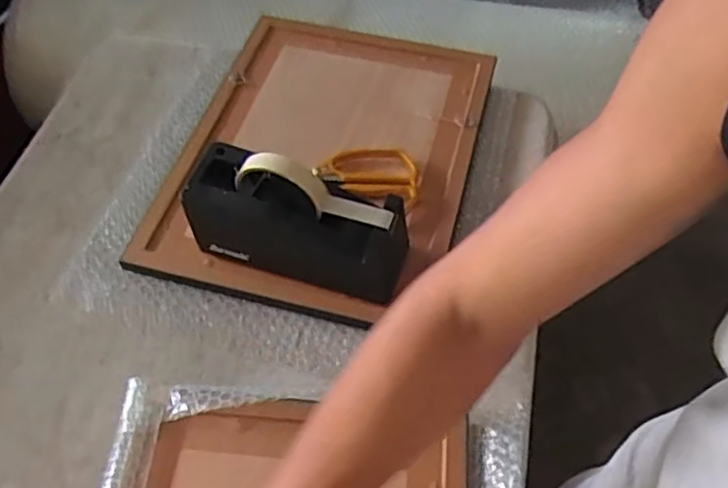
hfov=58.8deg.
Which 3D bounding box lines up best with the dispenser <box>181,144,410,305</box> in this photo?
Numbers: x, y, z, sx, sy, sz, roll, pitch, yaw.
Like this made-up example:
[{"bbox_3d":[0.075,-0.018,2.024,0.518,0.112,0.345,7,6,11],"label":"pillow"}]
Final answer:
[{"bbox_3d":[-0.061,-0.019,0.611,0.208,0.118,0.070,17,58,15],"label":"dispenser"}]

